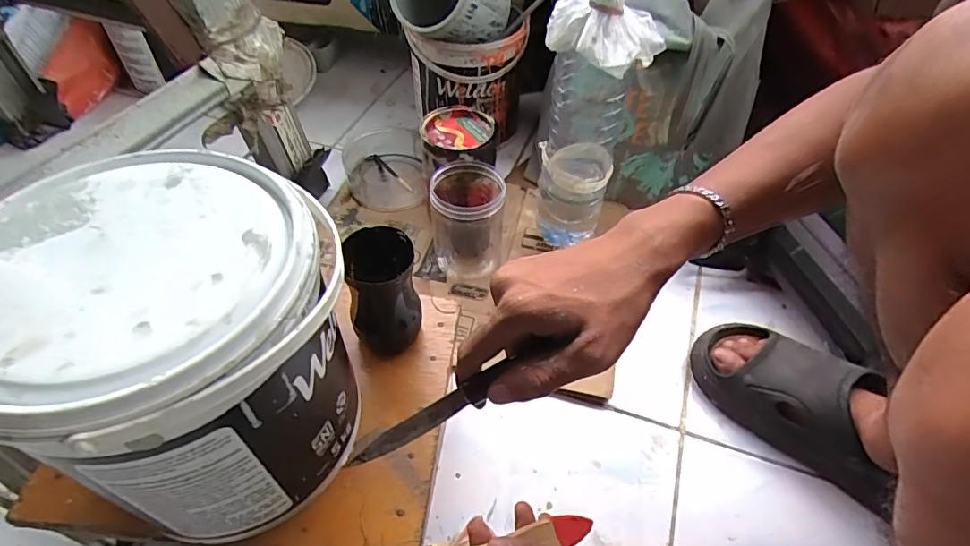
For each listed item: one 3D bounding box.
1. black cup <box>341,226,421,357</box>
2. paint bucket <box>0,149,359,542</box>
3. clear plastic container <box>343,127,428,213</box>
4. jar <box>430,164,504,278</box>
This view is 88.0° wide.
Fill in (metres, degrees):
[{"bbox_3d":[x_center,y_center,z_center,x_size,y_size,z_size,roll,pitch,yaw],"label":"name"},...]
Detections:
[{"bbox_3d":[-0.084,0.017,0.420,0.054,0.104,0.059,1,51,-1],"label":"black cup"},{"bbox_3d":[-0.169,0.057,0.316,0.154,0.194,0.164,1,51,-1],"label":"paint bucket"},{"bbox_3d":[-0.154,-0.152,0.764,0.121,0.060,0.145,-5,51,-6],"label":"clear plastic container"},{"bbox_3d":[-0.022,-0.066,0.636,0.087,0.129,0.094,1,51,-1],"label":"jar"}]

